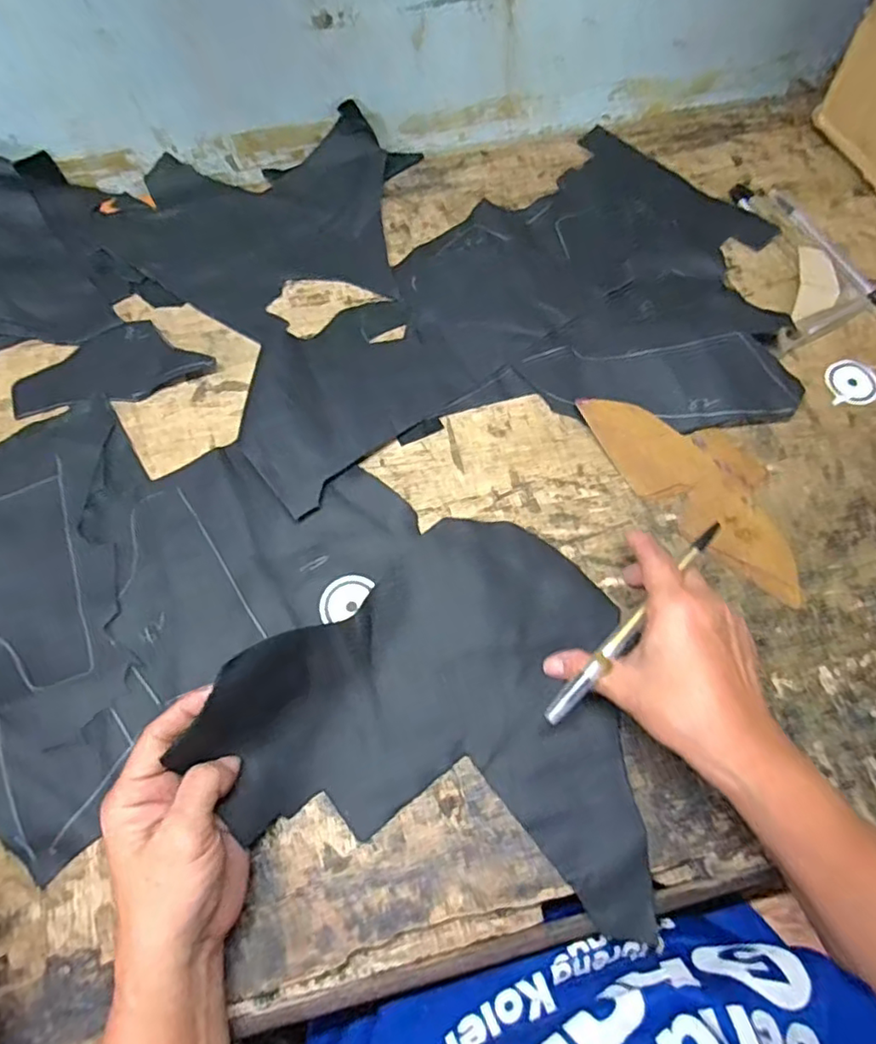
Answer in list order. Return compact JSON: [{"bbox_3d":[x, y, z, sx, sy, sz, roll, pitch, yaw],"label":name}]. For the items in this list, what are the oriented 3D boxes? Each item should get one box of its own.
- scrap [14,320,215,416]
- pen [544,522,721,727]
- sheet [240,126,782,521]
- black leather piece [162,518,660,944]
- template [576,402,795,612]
[{"bbox_3d":[-0.254,-0.116,0.465,0.133,0.004,0.074,-33,70,-14],"label":"scrap"},{"bbox_3d":[0.113,0.054,0.341,0.009,0.010,0.151,41,77,16],"label":"pen"},{"bbox_3d":[0.044,-0.186,0.486,0.458,0.020,0.162,-33,70,-14],"label":"sheet"},{"bbox_3d":[0.011,0.087,0.344,0.238,0.058,0.202,12,66,5],"label":"black leather piece"},{"bbox_3d":[0.189,-0.030,0.426,0.082,0.011,0.184,-36,73,-16],"label":"template"}]

